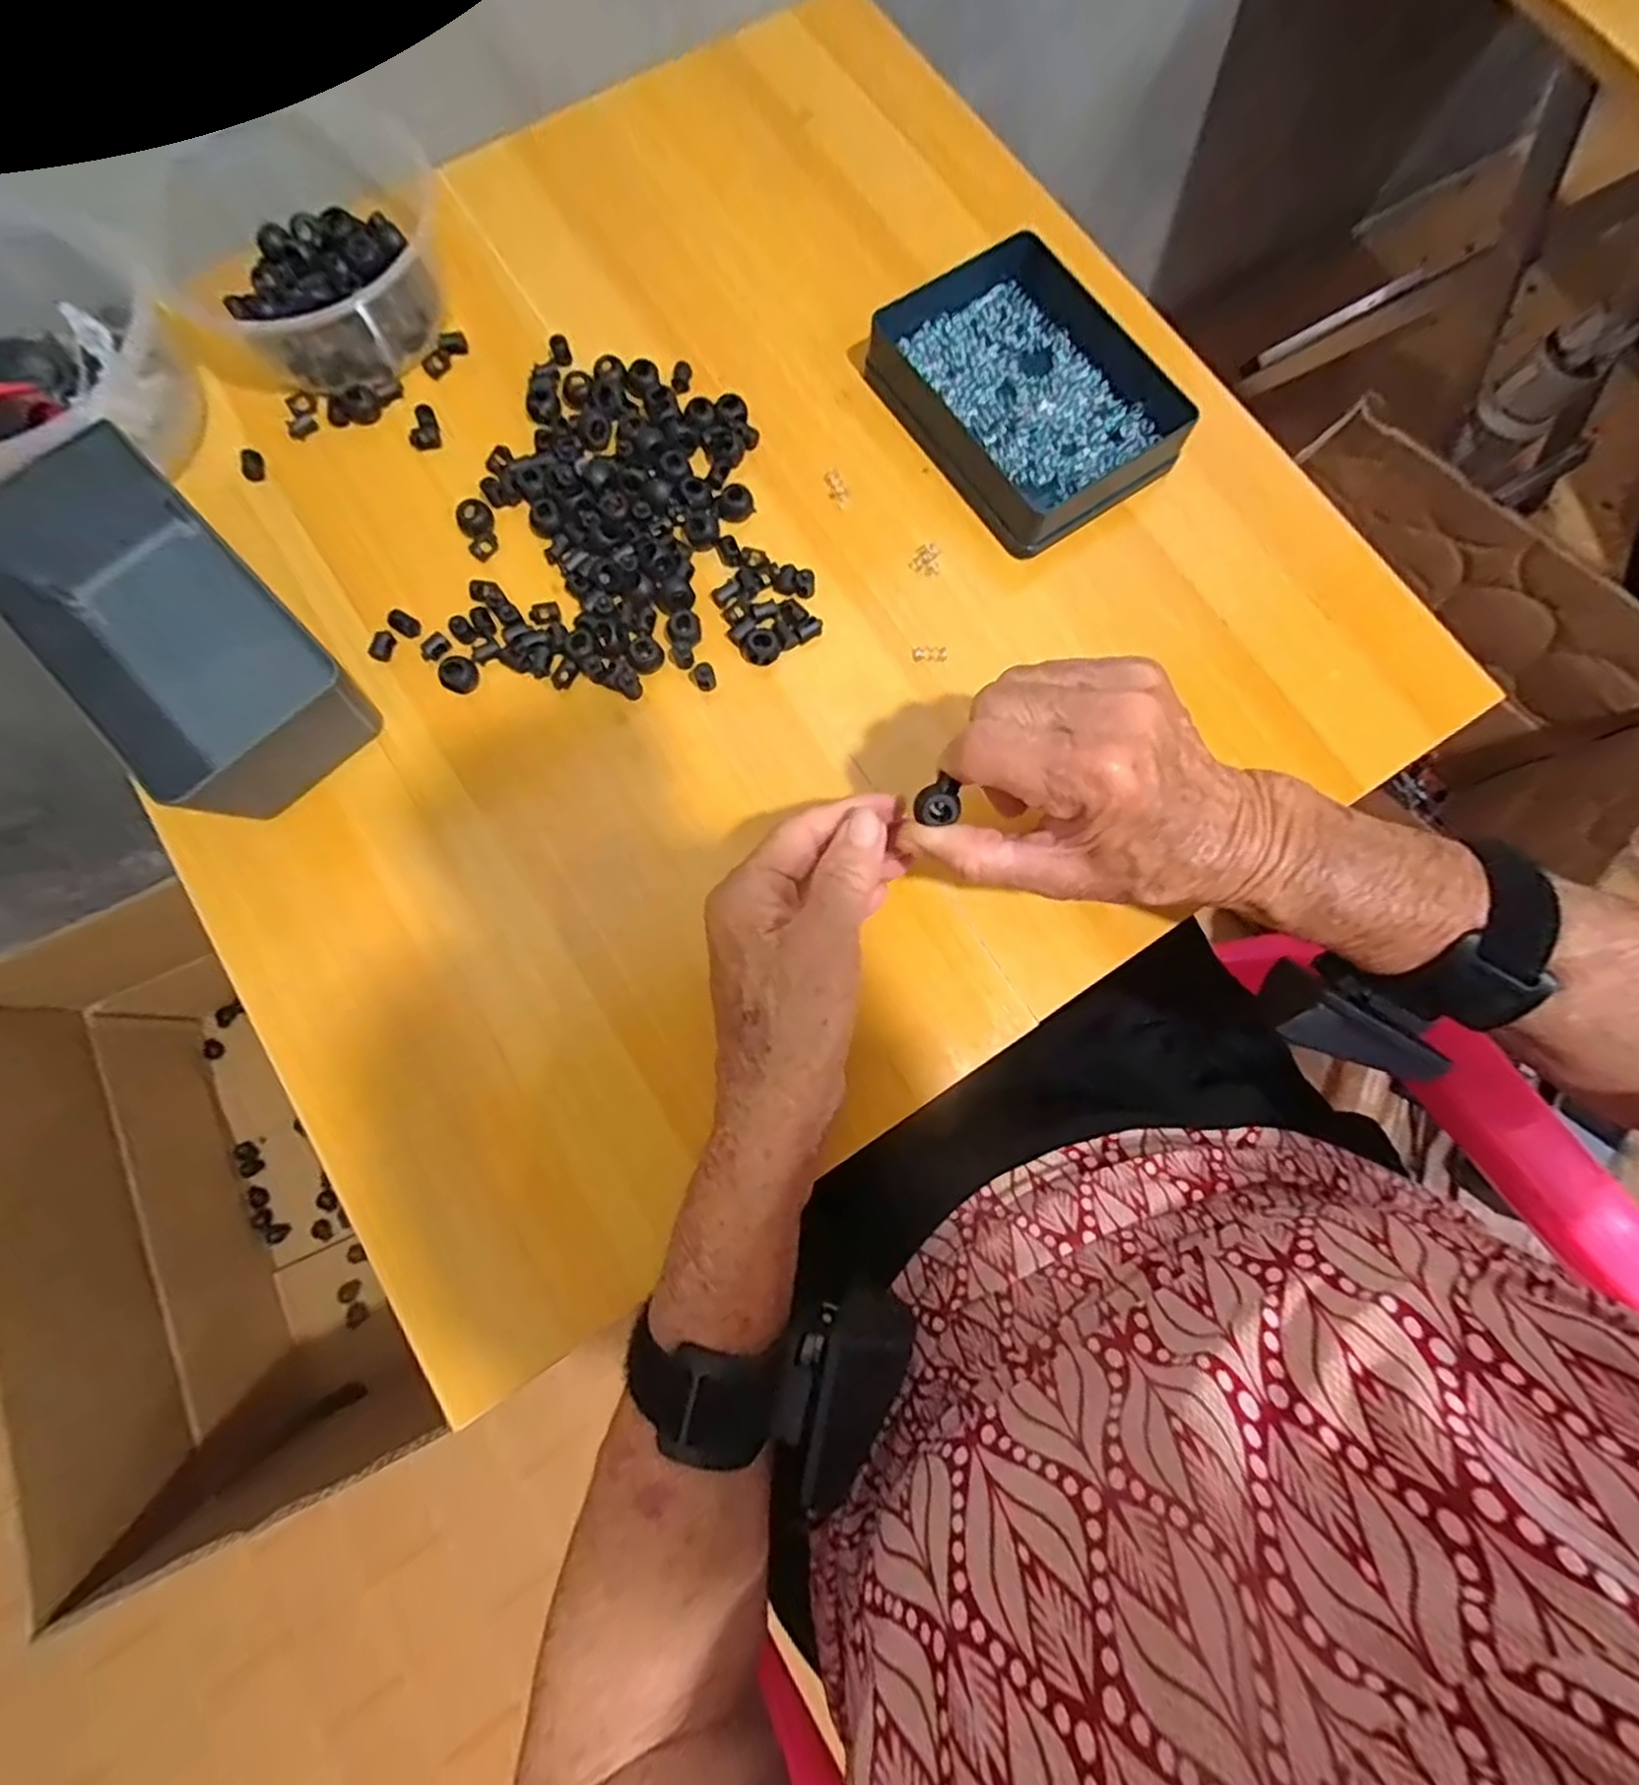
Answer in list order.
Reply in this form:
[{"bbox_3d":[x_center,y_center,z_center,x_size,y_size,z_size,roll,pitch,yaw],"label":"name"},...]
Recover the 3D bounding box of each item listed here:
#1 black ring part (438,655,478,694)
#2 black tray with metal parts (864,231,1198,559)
[{"bbox_3d":[-0.178,-0.108,0.357,0.015,0.009,0.017,7,78,1],"label":"black ring part"},{"bbox_3d":[0.113,-0.274,0.388,0.130,0.026,0.156,-34,81,-7],"label":"black tray with metal parts"}]

